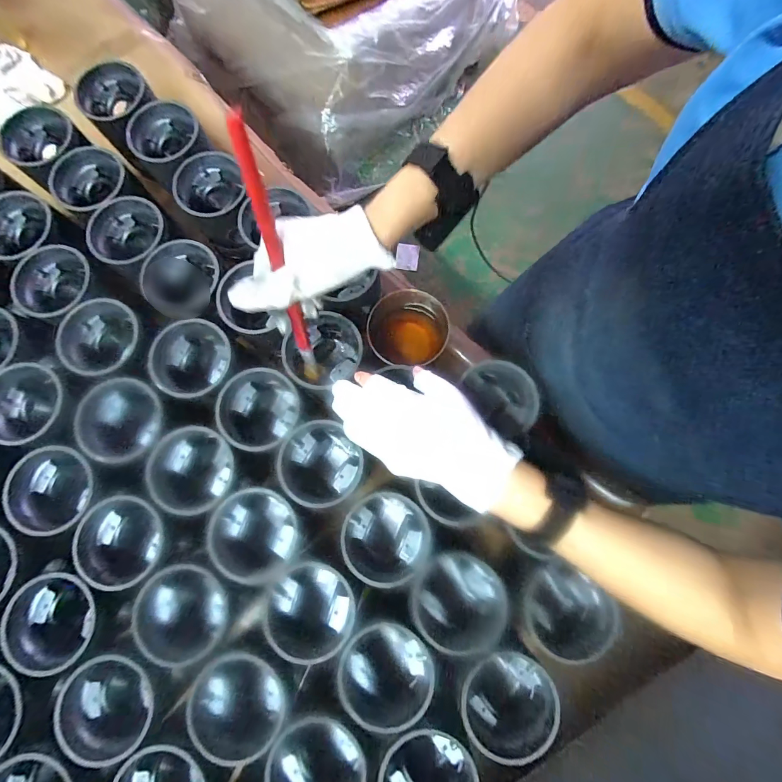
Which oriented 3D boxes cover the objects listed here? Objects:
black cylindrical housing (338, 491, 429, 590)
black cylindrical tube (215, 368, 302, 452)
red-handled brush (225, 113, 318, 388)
[{"bbox_3d":[-0.005,0.158,0.408,0.090,0.078,0.085,0,80,1],"label":"black cylindrical housing"},{"bbox_3d":[-0.146,0.024,0.429,0.082,0.081,0.085,4,80,2],"label":"black cylindrical tube"},{"bbox_3d":[-0.093,-0.091,0.324,0.012,0.255,0.012,0,56,1],"label":"red-handled brush"}]

